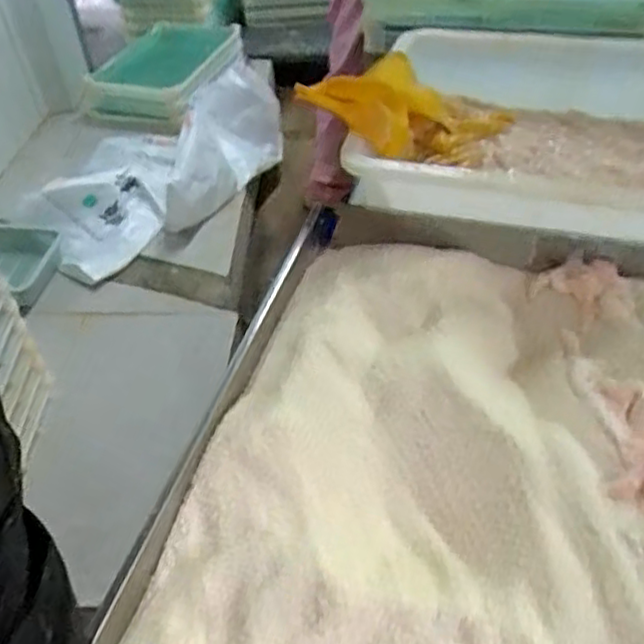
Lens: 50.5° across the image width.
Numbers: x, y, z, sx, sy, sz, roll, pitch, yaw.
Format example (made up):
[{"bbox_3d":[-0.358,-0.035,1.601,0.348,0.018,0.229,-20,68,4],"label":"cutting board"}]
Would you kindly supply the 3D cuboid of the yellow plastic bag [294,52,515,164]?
[{"bbox_3d":[0.109,-0.281,0.885,0.318,0.099,0.172,-11,37,-43],"label":"yellow plastic bag"}]

